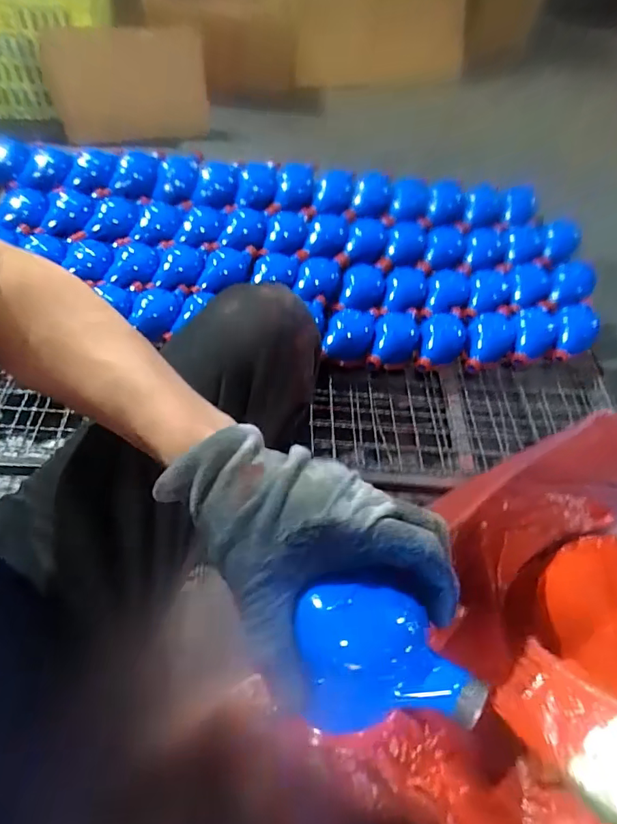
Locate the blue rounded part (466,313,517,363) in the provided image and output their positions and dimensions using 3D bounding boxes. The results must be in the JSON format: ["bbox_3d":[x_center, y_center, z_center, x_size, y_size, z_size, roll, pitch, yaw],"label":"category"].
[{"bbox_3d":[0.327,-0.134,0.891,0.097,0.061,0.100,-3,55,-7],"label":"blue rounded part"}]

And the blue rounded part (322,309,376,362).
[{"bbox_3d":[0.072,-0.137,0.870,0.083,0.059,0.081,3,56,-5],"label":"blue rounded part"}]

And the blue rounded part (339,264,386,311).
[{"bbox_3d":[0.105,-0.236,0.942,0.081,0.068,0.050,14,56,2],"label":"blue rounded part"}]

